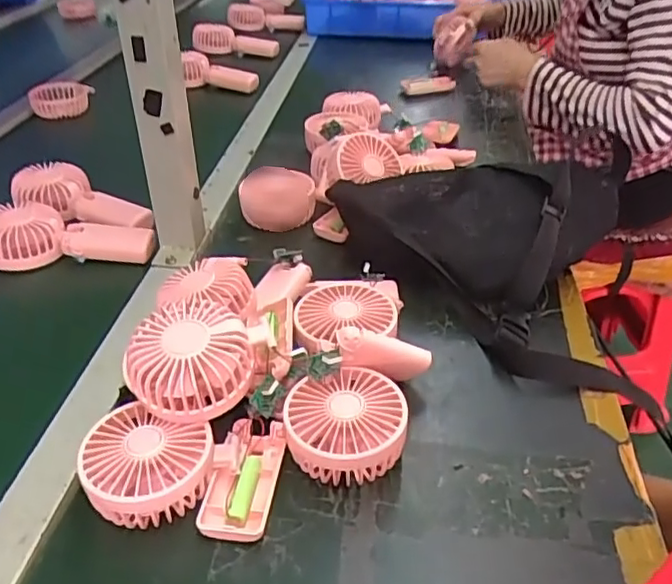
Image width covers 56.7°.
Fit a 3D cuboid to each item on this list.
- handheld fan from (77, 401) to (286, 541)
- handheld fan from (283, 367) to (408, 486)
[{"bbox_3d":[-0.105,0.120,0.431,0.128,0.049,0.090,-1,36,2],"label":"handheld fan"},{"bbox_3d":[0.008,0.100,0.452,0.083,0.049,0.077,-1,35,1],"label":"handheld fan"}]

